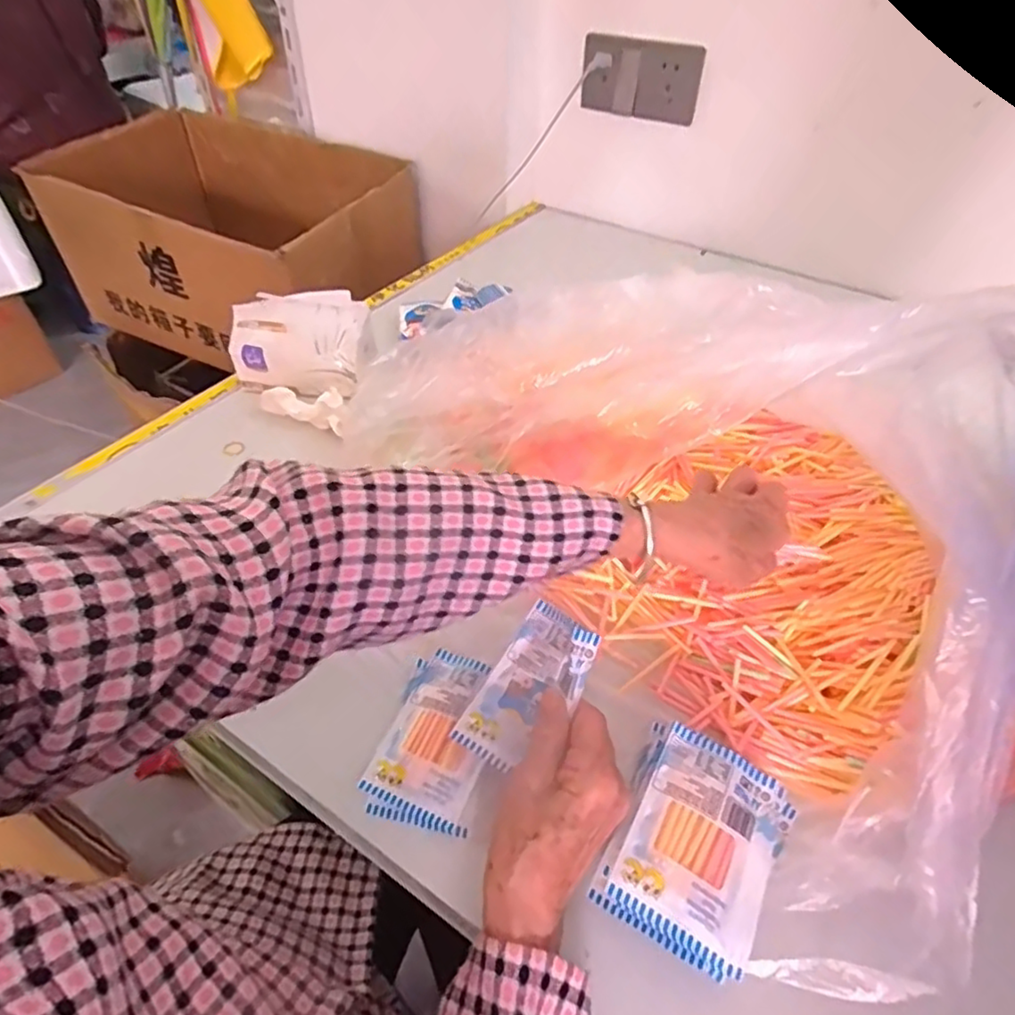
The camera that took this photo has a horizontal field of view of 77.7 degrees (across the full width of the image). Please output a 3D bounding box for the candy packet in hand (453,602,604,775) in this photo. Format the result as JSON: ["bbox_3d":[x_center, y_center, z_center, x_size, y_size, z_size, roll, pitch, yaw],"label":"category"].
[{"bbox_3d":[0.013,0.112,0.385,0.055,0.024,0.098,26,76,43],"label":"candy packet in hand"}]

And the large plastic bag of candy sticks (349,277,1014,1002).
[{"bbox_3d":[0.167,-0.017,0.448,0.366,0.192,0.492,-22,49,-22],"label":"large plastic bag of candy sticks"}]

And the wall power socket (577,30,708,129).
[{"bbox_3d":[0.184,-0.590,0.869,0.159,0.089,0.020,13,45,10],"label":"wall power socket"}]

